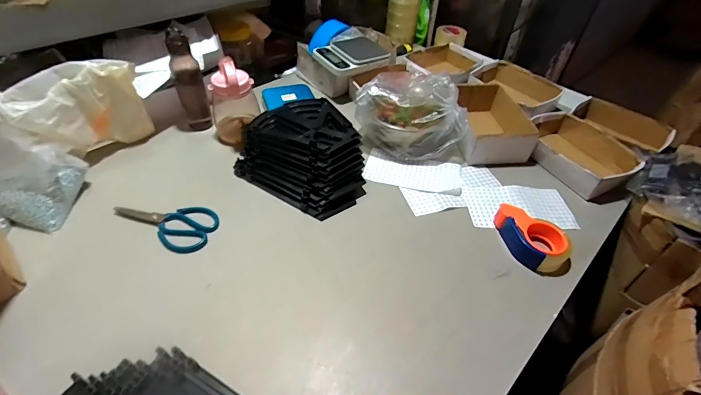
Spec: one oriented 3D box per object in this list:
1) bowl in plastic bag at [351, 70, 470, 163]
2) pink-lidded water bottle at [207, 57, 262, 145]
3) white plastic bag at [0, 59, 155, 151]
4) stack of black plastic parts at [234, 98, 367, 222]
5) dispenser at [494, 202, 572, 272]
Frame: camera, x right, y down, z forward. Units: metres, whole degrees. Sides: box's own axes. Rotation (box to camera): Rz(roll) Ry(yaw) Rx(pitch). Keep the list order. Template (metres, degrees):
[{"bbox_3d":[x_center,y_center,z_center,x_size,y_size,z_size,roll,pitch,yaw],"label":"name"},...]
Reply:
[{"bbox_3d":[0.160,-0.200,0.912,0.247,0.159,0.173,28,51,22],"label":"bowl in plastic bag"},{"bbox_3d":[-0.283,-0.232,0.879,0.110,0.198,0.115,-12,48,-15],"label":"pink-lidded water bottle"},{"bbox_3d":[-0.588,-0.175,0.786,0.102,0.197,0.259,27,50,21],"label":"white plastic bag"},{"bbox_3d":[-0.100,-0.115,0.862,0.328,0.087,0.283,26,50,20],"label":"stack of black plastic parts"},{"bbox_3d":[0.370,0.081,0.720,0.106,0.052,0.141,-5,46,-8],"label":"dispenser"}]

